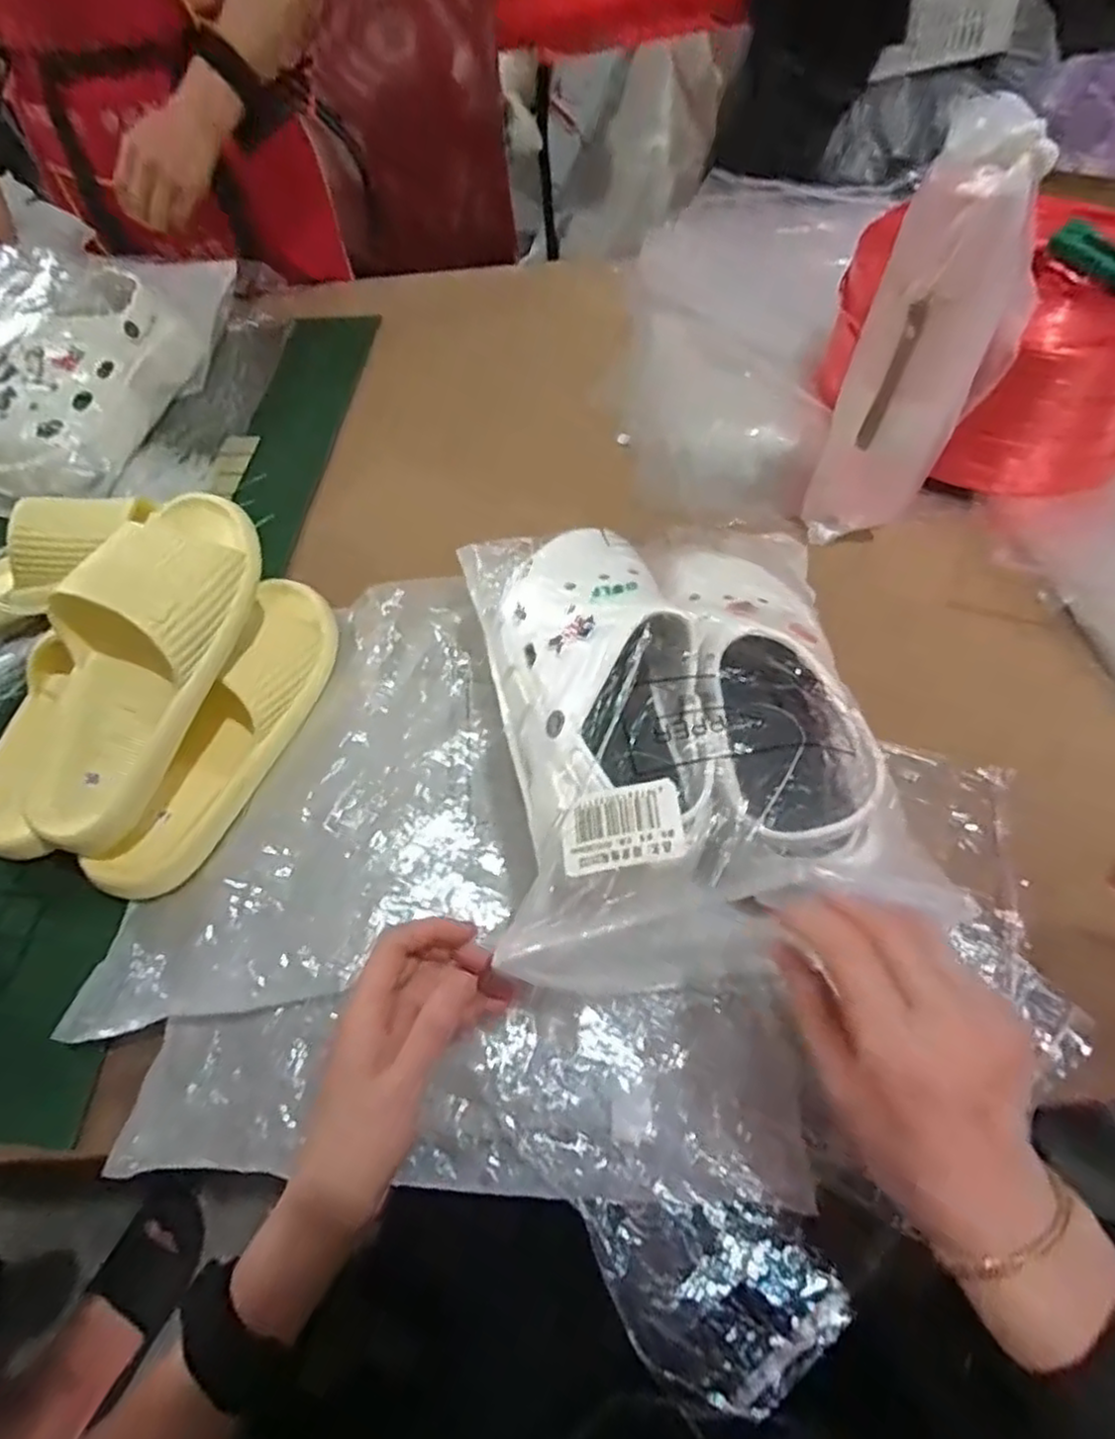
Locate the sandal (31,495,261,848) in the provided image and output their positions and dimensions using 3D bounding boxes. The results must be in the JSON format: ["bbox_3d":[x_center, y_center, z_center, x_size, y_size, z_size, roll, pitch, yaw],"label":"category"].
[{"bbox_3d":[-0.285,-0.040,0.464,0.095,0.071,0.242,20,87,16],"label":"sandal"}]

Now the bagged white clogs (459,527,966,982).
[{"bbox_3d":[0.066,-0.017,0.392,0.214,0.074,0.304,-6,58,0],"label":"bagged white clogs"}]

